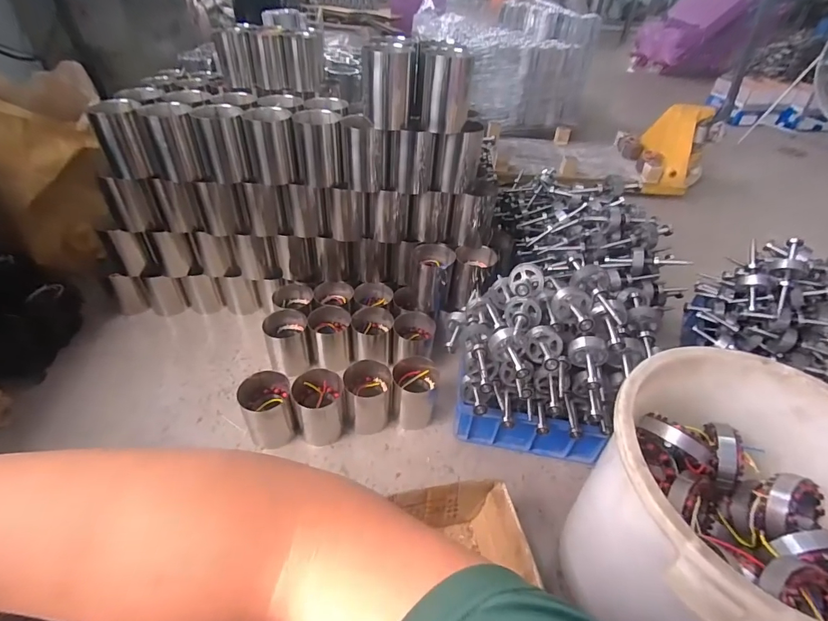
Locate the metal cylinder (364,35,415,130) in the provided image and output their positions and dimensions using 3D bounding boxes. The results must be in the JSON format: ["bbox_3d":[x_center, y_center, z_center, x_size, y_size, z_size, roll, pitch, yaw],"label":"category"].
[{"bbox_3d":[-0.063,-0.546,0.982,0.113,0.170,0.109,2,42,-5],"label":"metal cylinder"}]

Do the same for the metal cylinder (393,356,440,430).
[{"bbox_3d":[0.003,0.221,1.078,0.118,0.178,0.105,1,42,-6],"label":"metal cylinder"}]

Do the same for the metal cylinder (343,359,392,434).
[{"bbox_3d":[-0.121,0.227,1.067,0.116,0.148,0.120,-2,42,-10],"label":"metal cylinder"}]

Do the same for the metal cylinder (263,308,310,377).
[{"bbox_3d":[-0.364,0.095,1.183,0.116,0.158,0.109,-12,45,-20],"label":"metal cylinder"}]

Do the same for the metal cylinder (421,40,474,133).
[{"bbox_3d":[0.074,-0.535,0.994,0.119,0.176,0.111,5,41,-2],"label":"metal cylinder"}]

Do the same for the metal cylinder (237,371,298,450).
[{"bbox_3d":[-0.362,0.249,1.021,0.119,0.150,0.129,-16,46,-24],"label":"metal cylinder"}]

